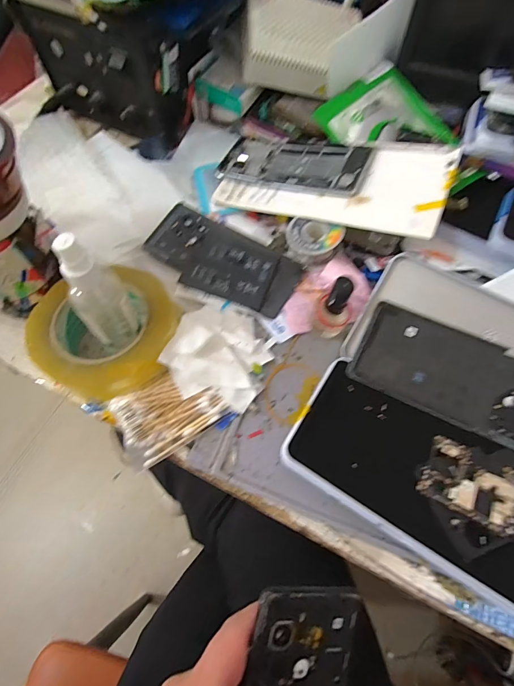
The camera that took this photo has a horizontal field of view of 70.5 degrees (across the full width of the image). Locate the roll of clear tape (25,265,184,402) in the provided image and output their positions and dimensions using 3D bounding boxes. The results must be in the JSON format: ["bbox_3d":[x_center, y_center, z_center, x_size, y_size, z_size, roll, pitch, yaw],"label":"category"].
[{"bbox_3d":[-0.134,-0.005,0.328,0.123,0.050,0.109,12,64,7],"label":"roll of clear tape"}]

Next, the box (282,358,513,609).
[{"bbox_3d":[0.121,0.100,0.279,0.189,0.027,0.092,29,67,14],"label":"box"}]

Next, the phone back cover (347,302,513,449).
[{"bbox_3d":[0.162,0.027,0.292,0.158,0.006,0.072,23,80,14],"label":"phone back cover"}]

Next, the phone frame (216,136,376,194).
[{"bbox_3d":[0.040,-0.201,0.406,0.162,0.010,0.075,18,66,23],"label":"phone frame"}]

